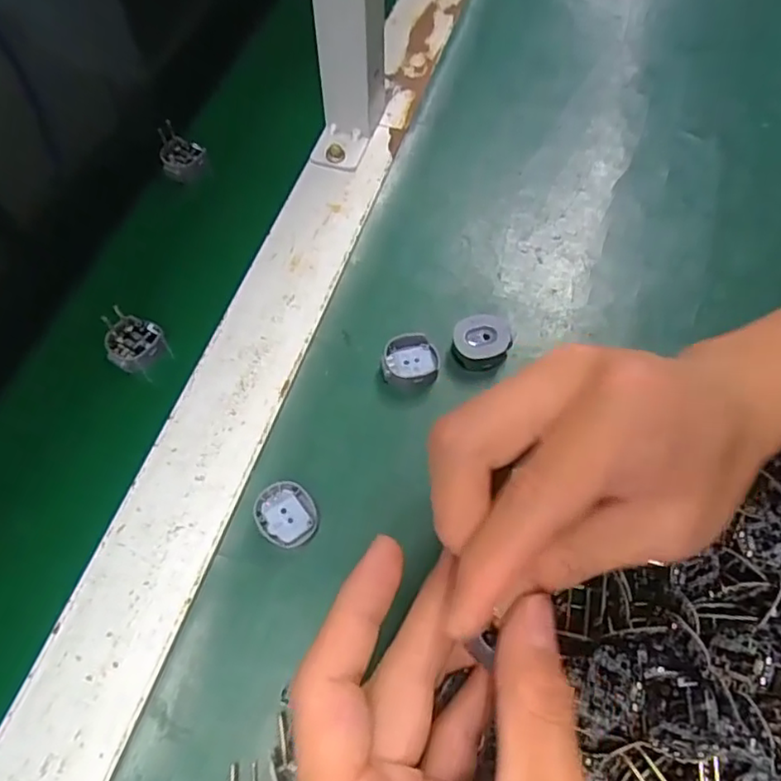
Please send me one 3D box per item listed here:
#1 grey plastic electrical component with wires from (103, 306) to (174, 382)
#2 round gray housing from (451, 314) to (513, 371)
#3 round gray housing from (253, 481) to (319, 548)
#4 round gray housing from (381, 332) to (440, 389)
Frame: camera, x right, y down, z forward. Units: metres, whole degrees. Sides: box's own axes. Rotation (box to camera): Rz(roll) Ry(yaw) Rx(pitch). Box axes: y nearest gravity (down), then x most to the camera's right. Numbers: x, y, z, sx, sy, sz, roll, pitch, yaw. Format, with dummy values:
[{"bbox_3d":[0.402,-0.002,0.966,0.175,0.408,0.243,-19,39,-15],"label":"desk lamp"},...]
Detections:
[{"bbox_3d":[-0.133,-0.026,0.324,0.029,0.017,0.034,-28,66,-14],"label":"grey plastic electrical component with wires"},{"bbox_3d":[0.046,-0.023,0.315,0.028,0.015,0.028,0,62,0],"label":"round gray housing"},{"bbox_3d":[-0.046,0.055,0.277,0.027,0.009,0.026,0,62,0],"label":"round gray housing"},{"bbox_3d":[0.010,-0.014,0.312,0.028,0.013,0.027,0,62,0],"label":"round gray housing"}]

